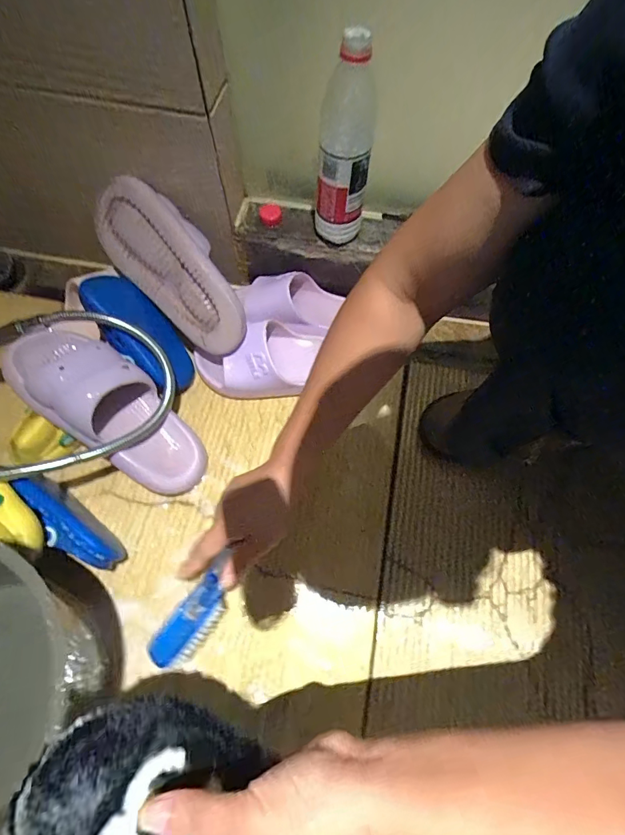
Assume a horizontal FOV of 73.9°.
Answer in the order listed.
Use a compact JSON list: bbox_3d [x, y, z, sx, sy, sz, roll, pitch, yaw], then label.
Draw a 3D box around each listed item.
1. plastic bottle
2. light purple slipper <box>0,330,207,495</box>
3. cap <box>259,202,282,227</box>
[{"bbox_3d":[0.036,-0.305,0.485,0.061,0.215,0.052,8,66,4],"label":"plastic bottle"},{"bbox_3d":[-0.243,-0.012,0.508,0.269,0.066,0.108,42,71,-12],"label":"light purple slipper"},{"bbox_3d":[-0.060,-0.287,0.585,0.030,0.016,0.030,0,65,0],"label":"cap"}]

